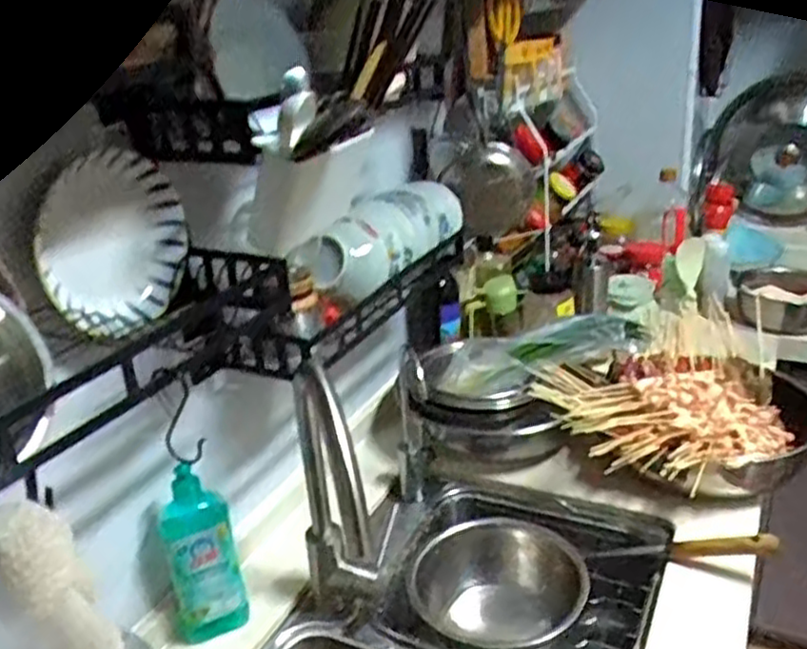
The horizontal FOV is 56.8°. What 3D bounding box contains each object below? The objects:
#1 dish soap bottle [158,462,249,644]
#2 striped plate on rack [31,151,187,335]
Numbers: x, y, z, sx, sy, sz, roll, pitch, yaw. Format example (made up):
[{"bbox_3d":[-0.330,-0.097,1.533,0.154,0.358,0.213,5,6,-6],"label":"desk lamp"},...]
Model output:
[{"bbox_3d":[-0.225,0.260,0.827,0.084,0.199,0.046,-17,26,-26],"label":"dish soap bottle"},{"bbox_3d":[-0.272,-0.078,0.708,0.038,0.161,0.161,4,25,19],"label":"striped plate on rack"}]

